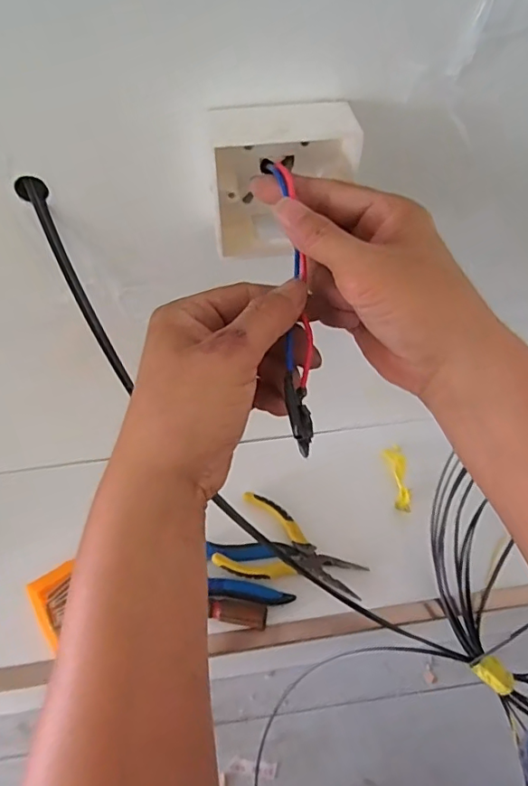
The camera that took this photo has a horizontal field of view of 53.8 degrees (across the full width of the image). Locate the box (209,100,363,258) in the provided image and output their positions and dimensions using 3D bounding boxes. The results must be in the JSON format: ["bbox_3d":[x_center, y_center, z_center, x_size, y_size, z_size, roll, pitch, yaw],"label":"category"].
[{"bbox_3d":[0.012,-0.130,0.328,0.083,0.089,0.034,-4,56,-2],"label":"box"}]

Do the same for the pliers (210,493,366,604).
[{"bbox_3d":[0.033,0.171,0.554,0.149,0.014,0.087,19,58,13],"label":"pliers"}]

